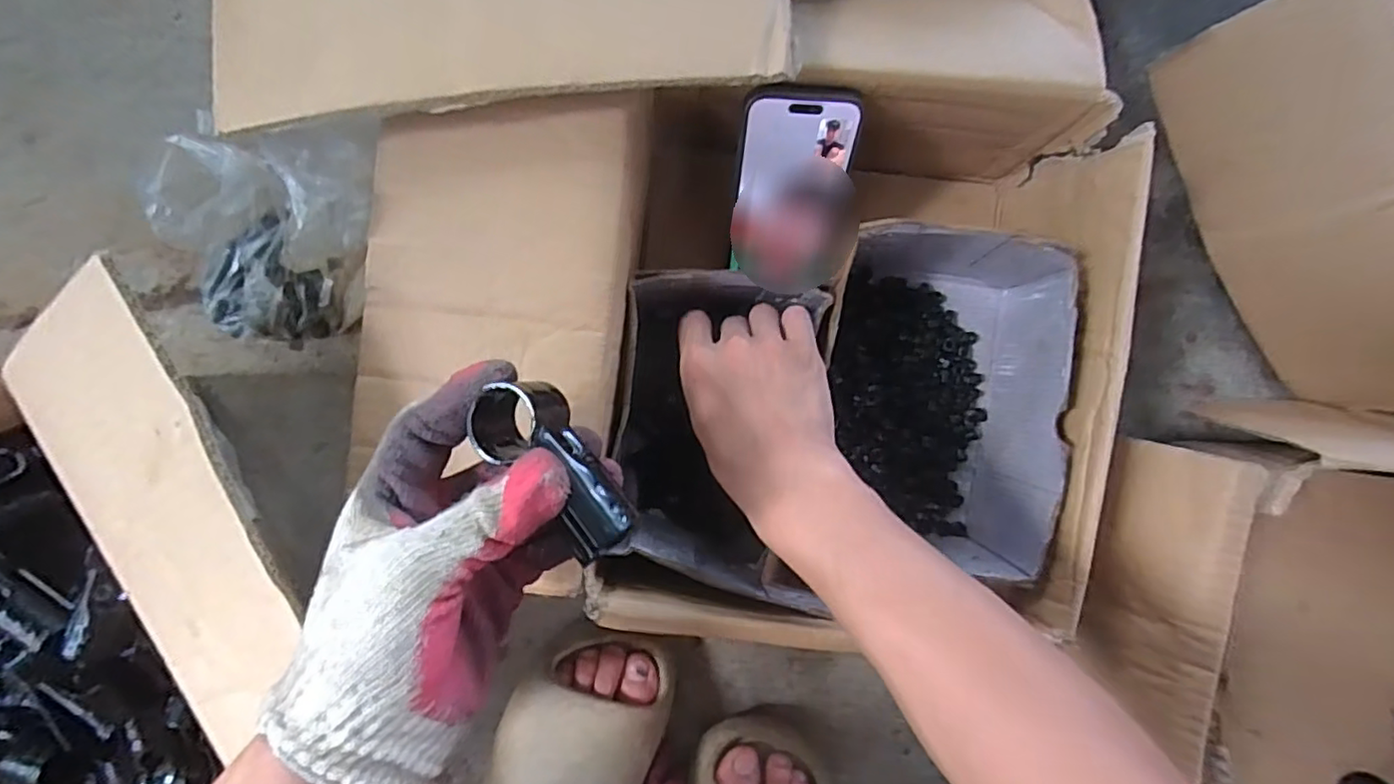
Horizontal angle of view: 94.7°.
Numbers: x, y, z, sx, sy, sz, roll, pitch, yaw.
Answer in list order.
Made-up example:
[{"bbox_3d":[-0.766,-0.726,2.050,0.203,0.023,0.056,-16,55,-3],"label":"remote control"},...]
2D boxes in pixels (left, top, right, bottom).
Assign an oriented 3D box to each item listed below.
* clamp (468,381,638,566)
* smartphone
[{"bbox_3d":[-0.058,0.031,0.266,0.038,0.028,0.079,-42,83,-1],"label":"clamp"},{"bbox_3d":[0.062,-0.126,0.417,0.073,0.139,0.010,3,48,2],"label":"smartphone"}]

